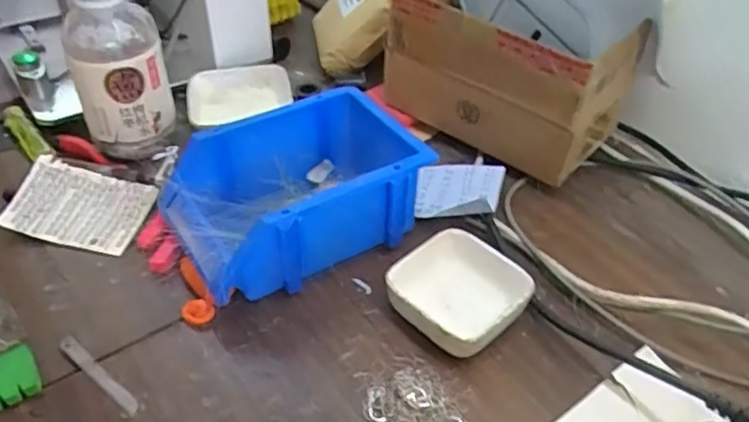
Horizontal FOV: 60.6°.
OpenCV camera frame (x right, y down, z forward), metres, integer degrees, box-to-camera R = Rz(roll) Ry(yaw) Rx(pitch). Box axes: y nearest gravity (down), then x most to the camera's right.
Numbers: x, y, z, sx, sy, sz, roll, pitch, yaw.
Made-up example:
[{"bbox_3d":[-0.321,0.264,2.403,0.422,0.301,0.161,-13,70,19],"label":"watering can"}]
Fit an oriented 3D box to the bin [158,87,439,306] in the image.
[{"bbox_3d":[-0.057,-0.018,0.500,0.200,0.076,0.134,-19,46,-22],"label":"bin"}]

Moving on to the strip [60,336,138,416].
[{"bbox_3d":[-0.179,0.105,0.414,0.078,0.004,0.010,30,48,27],"label":"strip"}]

